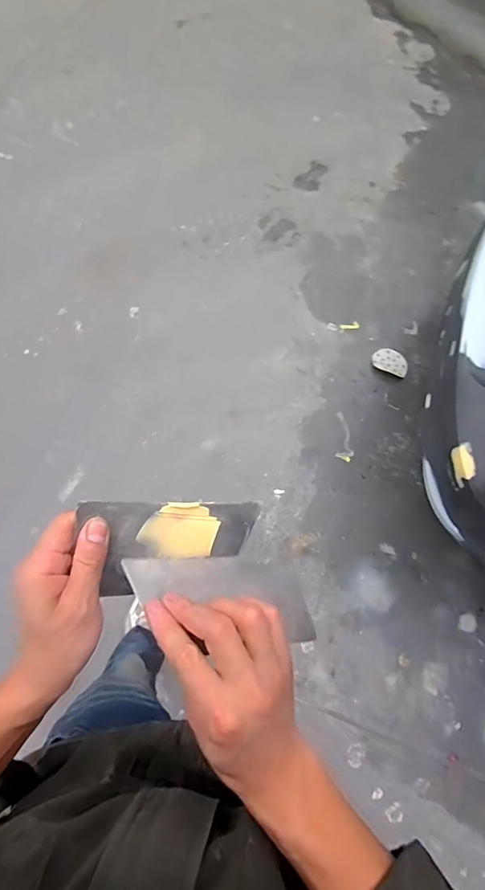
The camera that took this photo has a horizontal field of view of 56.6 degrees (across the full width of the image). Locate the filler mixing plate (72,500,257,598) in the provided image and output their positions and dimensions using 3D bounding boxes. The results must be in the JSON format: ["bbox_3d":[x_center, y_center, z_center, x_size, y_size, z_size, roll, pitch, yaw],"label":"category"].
[{"bbox_3d":[-0.053,0.077,0.347,0.136,0.006,0.066,3,97,-25],"label":"filler mixing plate"}]

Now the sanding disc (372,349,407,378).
[{"bbox_3d":[0.603,-0.340,1.823,0.149,0.011,0.112,23,70,5],"label":"sanding disc"}]

